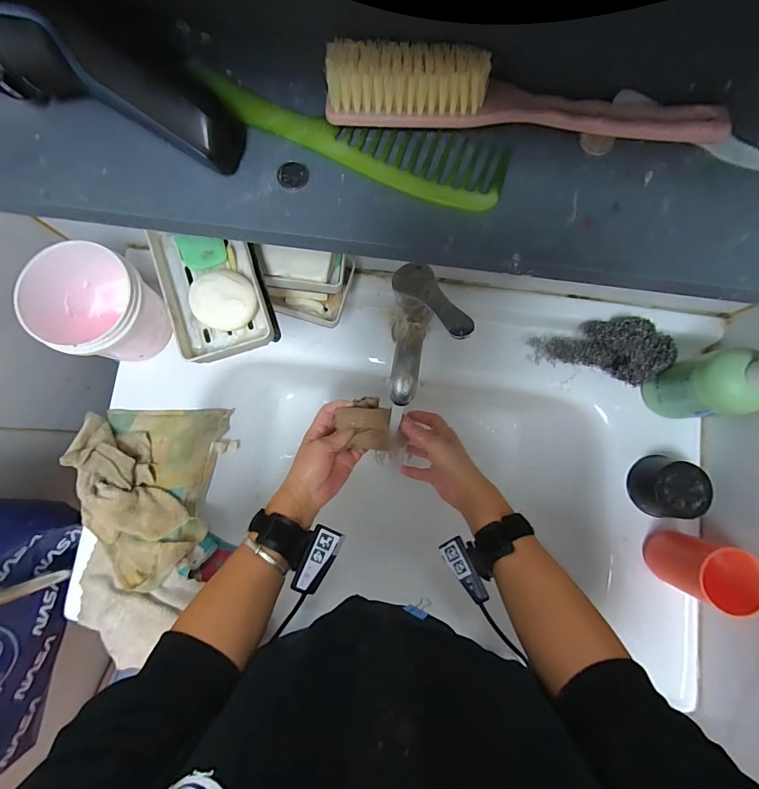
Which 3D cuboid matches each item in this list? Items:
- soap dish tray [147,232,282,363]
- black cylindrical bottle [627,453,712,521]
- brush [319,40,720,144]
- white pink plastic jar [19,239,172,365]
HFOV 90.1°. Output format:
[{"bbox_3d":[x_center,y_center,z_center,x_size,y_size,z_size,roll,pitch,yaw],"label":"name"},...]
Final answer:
[{"bbox_3d":[-0.146,-0.092,0.336,0.084,0.029,0.121,-16,83,-2],"label":"soap dish tray"},{"bbox_3d":[0.367,0.119,0.489,0.071,0.061,0.073,0,82,0],"label":"black cylindrical bottle"},{"bbox_3d":[0.084,-0.168,0.213,0.224,0.030,0.032,5,85,1],"label":"brush"},{"bbox_3d":[-0.341,-0.108,0.471,0.122,0.101,0.117,0,82,0],"label":"white pink plastic jar"}]

